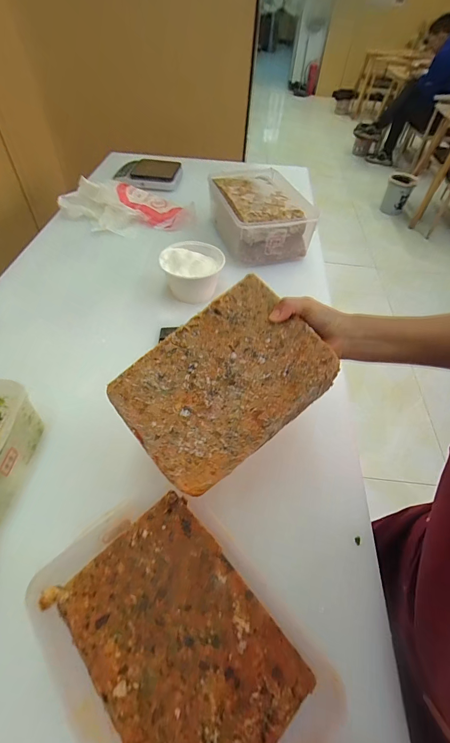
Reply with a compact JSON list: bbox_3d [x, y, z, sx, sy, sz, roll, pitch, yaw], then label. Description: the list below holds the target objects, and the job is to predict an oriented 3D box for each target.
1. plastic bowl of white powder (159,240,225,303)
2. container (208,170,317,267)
[{"bbox_3d":[-0.076,-0.223,0.762,0.132,0.101,0.128,2,51,-2],"label":"plastic bowl of white powder"},{"bbox_3d":[0.079,-0.438,0.914,0.238,0.120,0.323,-9,52,-11],"label":"container"}]

